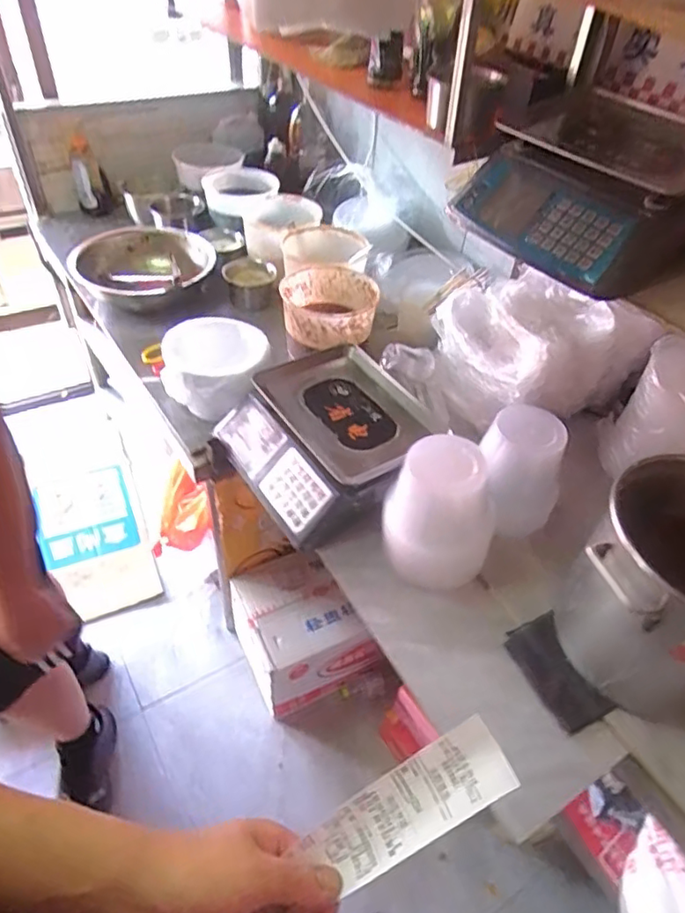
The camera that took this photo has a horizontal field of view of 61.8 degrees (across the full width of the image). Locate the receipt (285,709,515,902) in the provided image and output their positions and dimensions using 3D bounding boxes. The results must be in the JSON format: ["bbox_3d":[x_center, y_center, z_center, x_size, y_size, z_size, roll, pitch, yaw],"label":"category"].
[{"bbox_3d":[0.050,0.254,0.416,0.151,0.013,0.051,-33,58,1],"label":"receipt"}]

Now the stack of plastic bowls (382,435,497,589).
[{"bbox_3d":[0.151,0.093,0.839,0.155,0.226,0.132,22,47,15],"label":"stack of plastic bowls"}]

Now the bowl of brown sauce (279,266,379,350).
[{"bbox_3d":[-0.026,-0.312,1.230,0.212,0.087,0.228,-3,46,-10],"label":"bowl of brown sauce"}]

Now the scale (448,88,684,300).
[{"bbox_3d":[0.403,-0.403,0.882,0.298,0.150,0.312,-22,52,-26],"label":"scale"}]

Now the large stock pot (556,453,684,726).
[{"bbox_3d":[0.432,0.182,0.750,0.223,0.281,0.243,3,45,-3],"label":"large stock pot"}]

